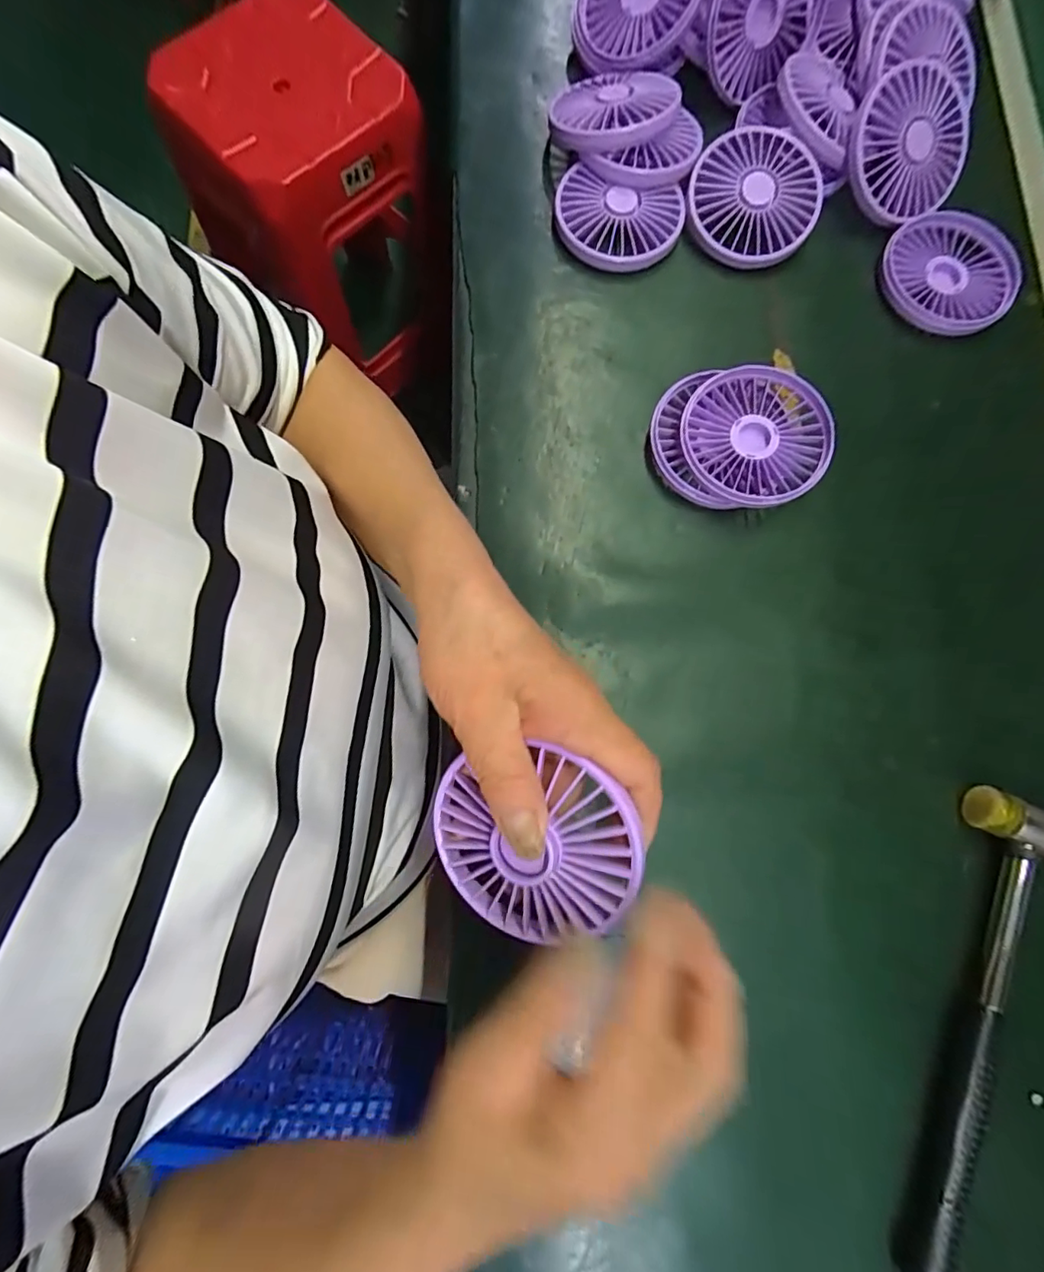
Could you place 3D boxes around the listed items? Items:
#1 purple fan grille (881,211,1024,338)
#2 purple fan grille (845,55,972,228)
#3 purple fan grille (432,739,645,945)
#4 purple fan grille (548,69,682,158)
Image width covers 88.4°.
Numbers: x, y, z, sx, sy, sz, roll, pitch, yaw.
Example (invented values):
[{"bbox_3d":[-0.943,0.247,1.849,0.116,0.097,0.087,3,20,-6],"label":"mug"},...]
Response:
[{"bbox_3d":[0.294,-0.250,0.370,0.090,0.015,0.087,0,78,-1],"label":"purple fan grille"},{"bbox_3d":[0.265,-0.331,0.361,0.086,0.020,0.092,20,101,-14],"label":"purple fan grille"},{"bbox_3d":[0.005,0.086,0.218,0.084,0.016,0.077,4,99,22],"label":"purple fan grille"},{"bbox_3d":[0.062,-0.358,0.365,0.083,0.014,0.080,-3,68,9],"label":"purple fan grille"}]

